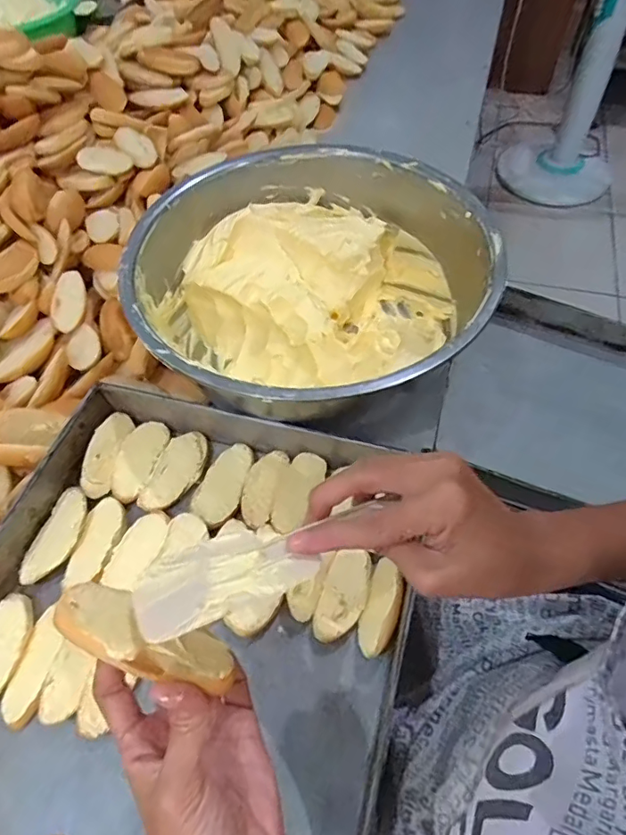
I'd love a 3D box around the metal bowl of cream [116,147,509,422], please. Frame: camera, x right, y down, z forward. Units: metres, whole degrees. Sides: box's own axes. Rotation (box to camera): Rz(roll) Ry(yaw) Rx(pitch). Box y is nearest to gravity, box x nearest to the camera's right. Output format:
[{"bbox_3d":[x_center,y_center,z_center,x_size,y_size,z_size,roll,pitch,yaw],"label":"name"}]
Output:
[{"bbox_3d":[0.004,-0.139,0.605,0.369,0.149,0.384,-1,56,2],"label":"metal bowl of cream"}]

